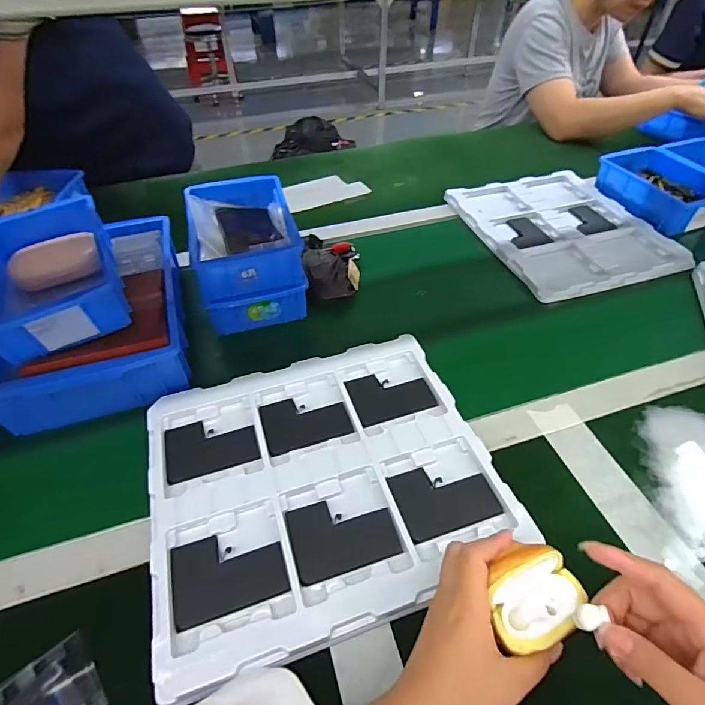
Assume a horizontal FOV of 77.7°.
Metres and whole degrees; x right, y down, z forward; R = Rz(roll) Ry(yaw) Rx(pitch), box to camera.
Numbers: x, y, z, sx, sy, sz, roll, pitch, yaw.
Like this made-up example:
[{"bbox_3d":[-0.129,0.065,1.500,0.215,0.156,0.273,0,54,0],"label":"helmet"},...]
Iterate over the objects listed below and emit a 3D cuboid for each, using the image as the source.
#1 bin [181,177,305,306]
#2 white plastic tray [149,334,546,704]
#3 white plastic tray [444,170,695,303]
[{"bbox_3d":[-0.149,-0.161,0.597,0.130,0.059,0.197,-12,49,-11],"label":"bin"},{"bbox_3d":[-0.031,0.121,0.438,0.321,0.040,0.285,-15,48,-13],"label":"white plastic tray"},{"bbox_3d":[0.356,-0.221,0.754,0.284,0.016,0.327,-12,48,-10],"label":"white plastic tray"}]

